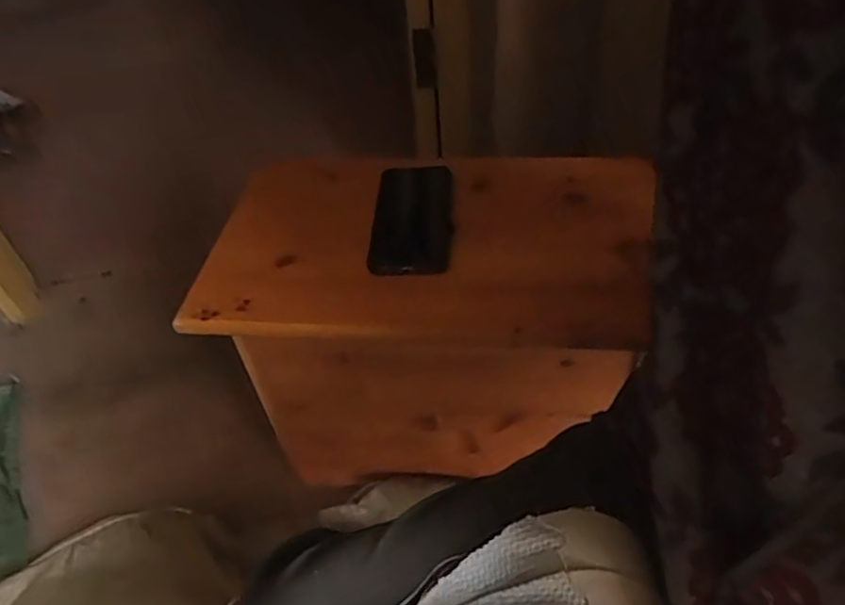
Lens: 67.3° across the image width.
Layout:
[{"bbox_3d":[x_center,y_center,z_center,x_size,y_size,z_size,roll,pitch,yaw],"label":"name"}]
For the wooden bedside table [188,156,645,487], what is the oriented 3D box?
[{"bbox_3d":[0.022,0.058,0.750,0.411,0.381,0.251,1,46,7],"label":"wooden bedside table"}]

